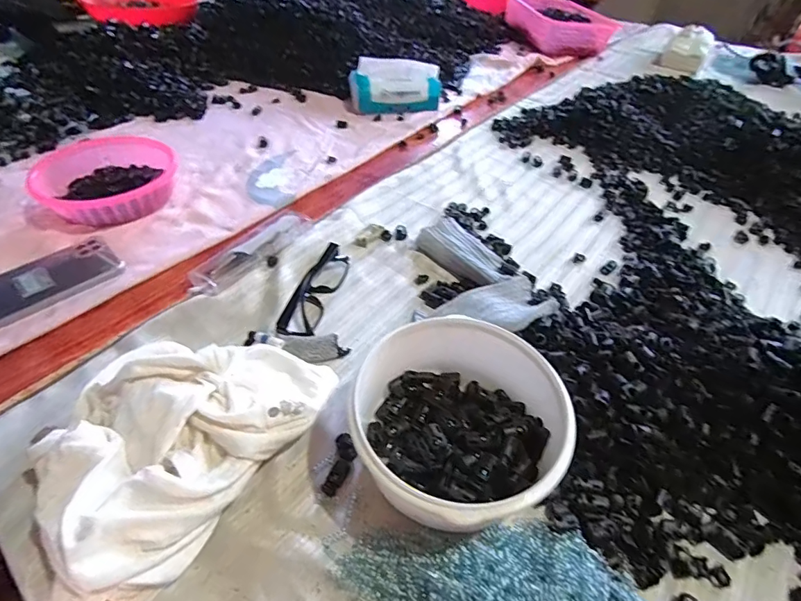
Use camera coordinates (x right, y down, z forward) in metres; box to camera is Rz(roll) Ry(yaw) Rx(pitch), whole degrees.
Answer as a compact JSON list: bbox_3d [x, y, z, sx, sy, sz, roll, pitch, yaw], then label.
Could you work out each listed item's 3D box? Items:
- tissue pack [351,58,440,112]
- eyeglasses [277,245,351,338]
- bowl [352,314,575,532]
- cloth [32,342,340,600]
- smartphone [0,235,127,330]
[{"bbox_3d":[-0.011,-0.405,0.852,0.170,0.076,0.094,1,45,-1],"label":"tissue pack"},{"bbox_3d":[-0.090,-0.013,0.500,0.035,0.026,0.137,13,46,9],"label":"eyeglasses"},{"bbox_3d":[0.046,0.094,0.361,0.159,0.073,0.173,1,45,-1],"label":"bowl"},{"bbox_3d":[-0.181,0.101,0.362,0.170,0.059,0.230,29,50,22],"label":"cloth"},{"bbox_3d":[-0.405,-0.016,0.496,0.086,0.011,0.169,35,53,27],"label":"smartphone"}]

